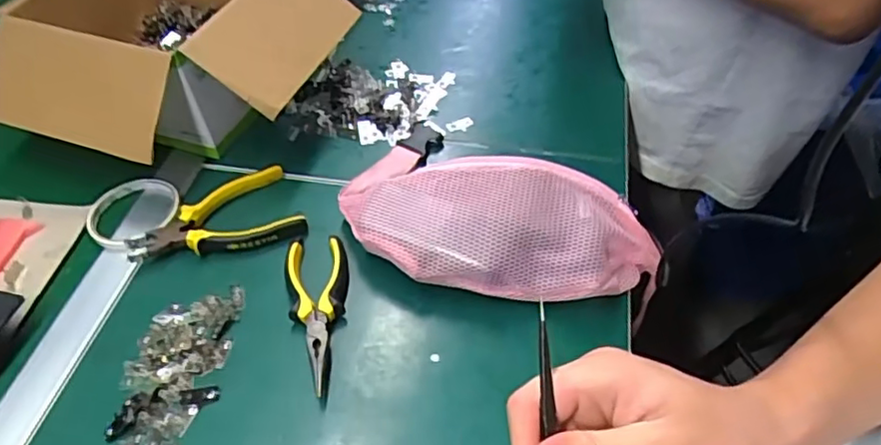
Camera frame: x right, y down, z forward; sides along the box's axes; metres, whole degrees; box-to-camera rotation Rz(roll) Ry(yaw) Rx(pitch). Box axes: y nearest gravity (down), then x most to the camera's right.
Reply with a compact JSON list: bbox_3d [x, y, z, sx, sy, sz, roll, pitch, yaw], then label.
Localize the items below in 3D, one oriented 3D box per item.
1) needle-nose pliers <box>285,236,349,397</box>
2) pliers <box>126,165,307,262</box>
[{"bbox_3d":[-0.105,0.074,0.539,0.055,0.021,0.149,-9,50,-9],"label":"needle-nose pliers"},{"bbox_3d":[-0.219,0.001,0.600,0.159,0.020,0.092,-22,54,-19],"label":"pliers"}]

